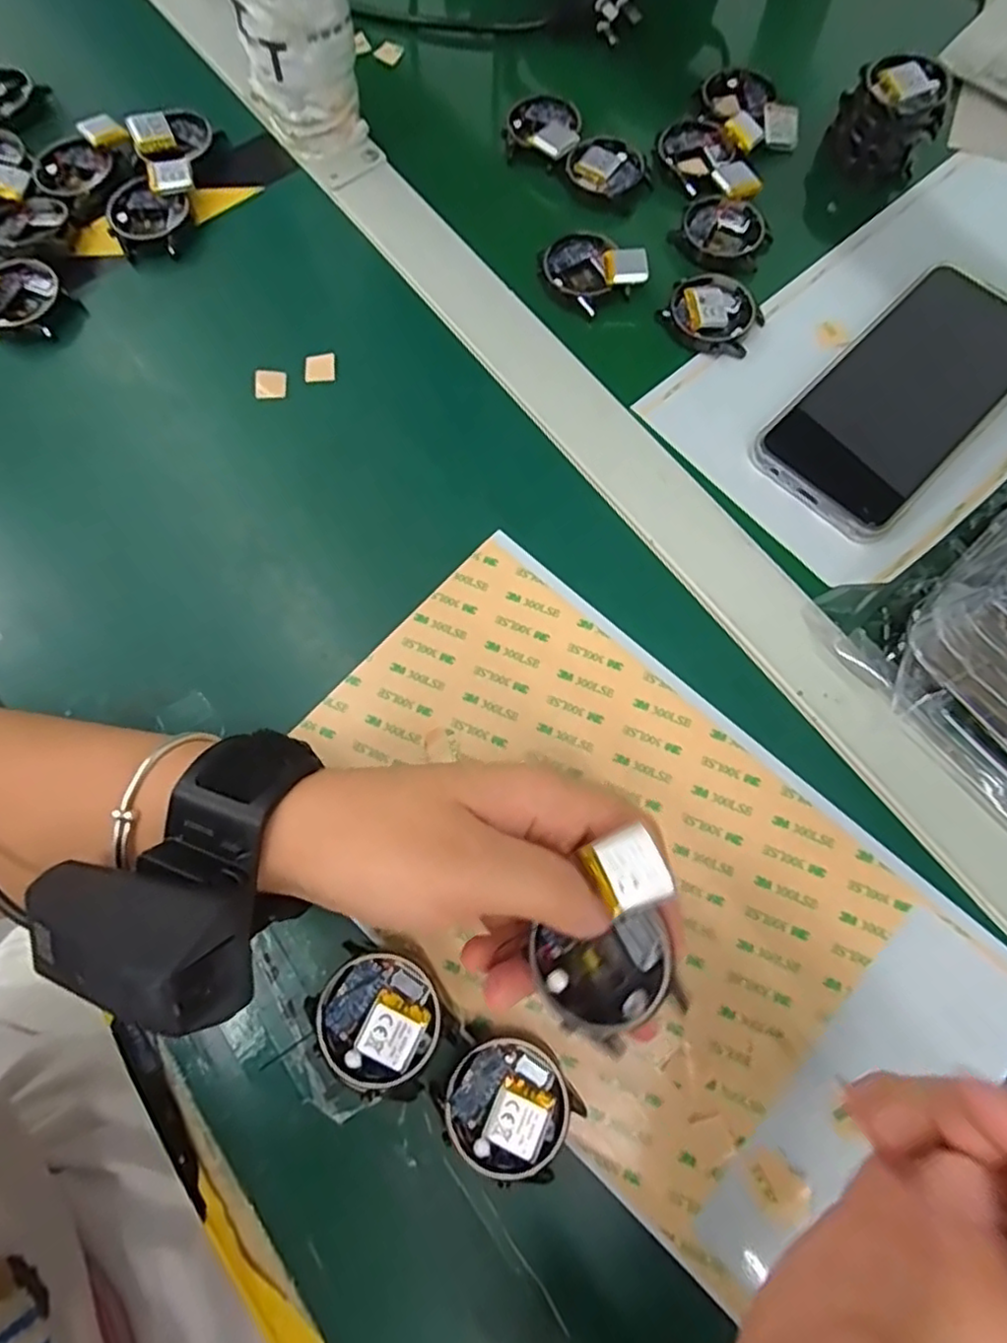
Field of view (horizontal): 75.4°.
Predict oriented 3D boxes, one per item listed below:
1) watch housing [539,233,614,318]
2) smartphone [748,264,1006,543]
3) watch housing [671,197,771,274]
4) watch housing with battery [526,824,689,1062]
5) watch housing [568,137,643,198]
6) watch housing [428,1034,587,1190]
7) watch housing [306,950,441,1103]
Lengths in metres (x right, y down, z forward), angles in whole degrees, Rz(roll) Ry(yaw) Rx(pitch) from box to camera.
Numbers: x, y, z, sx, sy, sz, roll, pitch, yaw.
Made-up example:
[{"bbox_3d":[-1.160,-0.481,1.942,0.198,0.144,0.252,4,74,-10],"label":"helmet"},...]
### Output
[{"bbox_3d":[0.045,-0.224,0.361,0.044,0.009,0.043,41,78,12],"label":"watch housing"},{"bbox_3d":[0.207,-0.142,0.334,0.165,0.006,0.077,-44,78,-11],"label":"smartphone"},{"bbox_3d":[0.125,-0.250,0.370,0.050,0.012,0.039,25,75,8],"label":"watch housing"},{"bbox_3d":[0.031,0.083,0.202,0.043,0.025,0.061,-6,73,-1],"label":"watch housing with battery"},{"bbox_3d":[0.061,-0.297,0.383,0.043,0.006,0.037,-24,75,-6],"label":"watch housing"},{"bbox_3d":[0.002,0.162,0.242,0.045,0.009,0.046,-38,77,-10],"label":"watch housing"},{"bbox_3d":[-0.047,0.131,0.248,0.043,0.018,0.043,-33,76,-9],"label":"watch housing"}]

